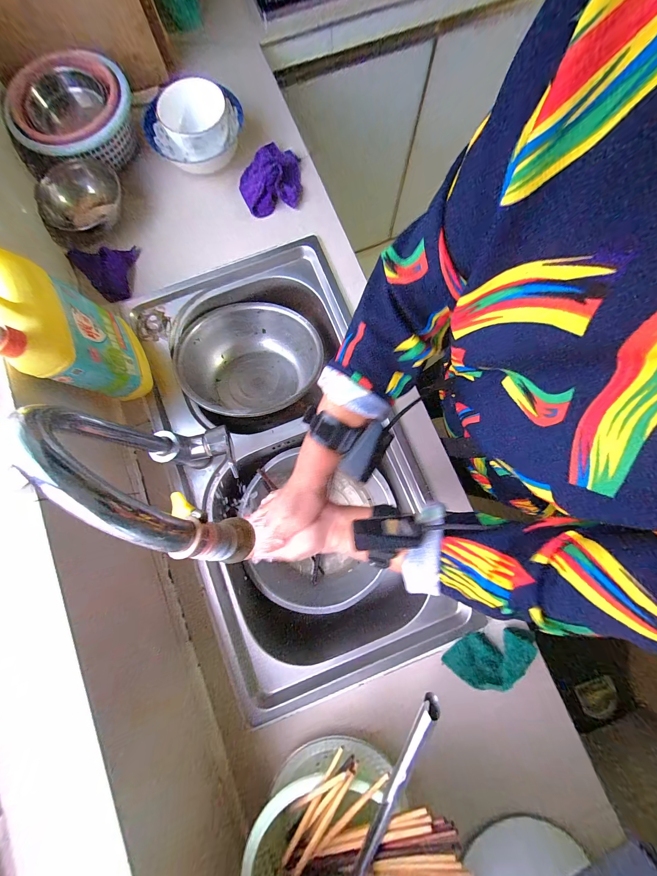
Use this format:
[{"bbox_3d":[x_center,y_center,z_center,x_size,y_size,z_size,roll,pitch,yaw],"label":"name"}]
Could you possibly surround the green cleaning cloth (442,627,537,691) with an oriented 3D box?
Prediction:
[{"bbox_3d":[0.240,0.325,0.432,0.127,0.008,0.066,-20,48,15],"label":"green cleaning cloth"}]

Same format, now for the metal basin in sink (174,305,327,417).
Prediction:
[{"bbox_3d":[-0.164,-0.158,0.597,0.259,0.131,0.256,30,81,5],"label":"metal basin in sink"}]

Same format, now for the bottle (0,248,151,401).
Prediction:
[{"bbox_3d":[-0.347,-0.141,0.405,0.077,0.236,0.142,-28,81,-5],"label":"bottle"}]

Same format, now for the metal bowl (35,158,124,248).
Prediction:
[{"bbox_3d":[-0.440,-0.427,0.530,0.127,0.049,0.138,-6,80,-1],"label":"metal bowl"}]

